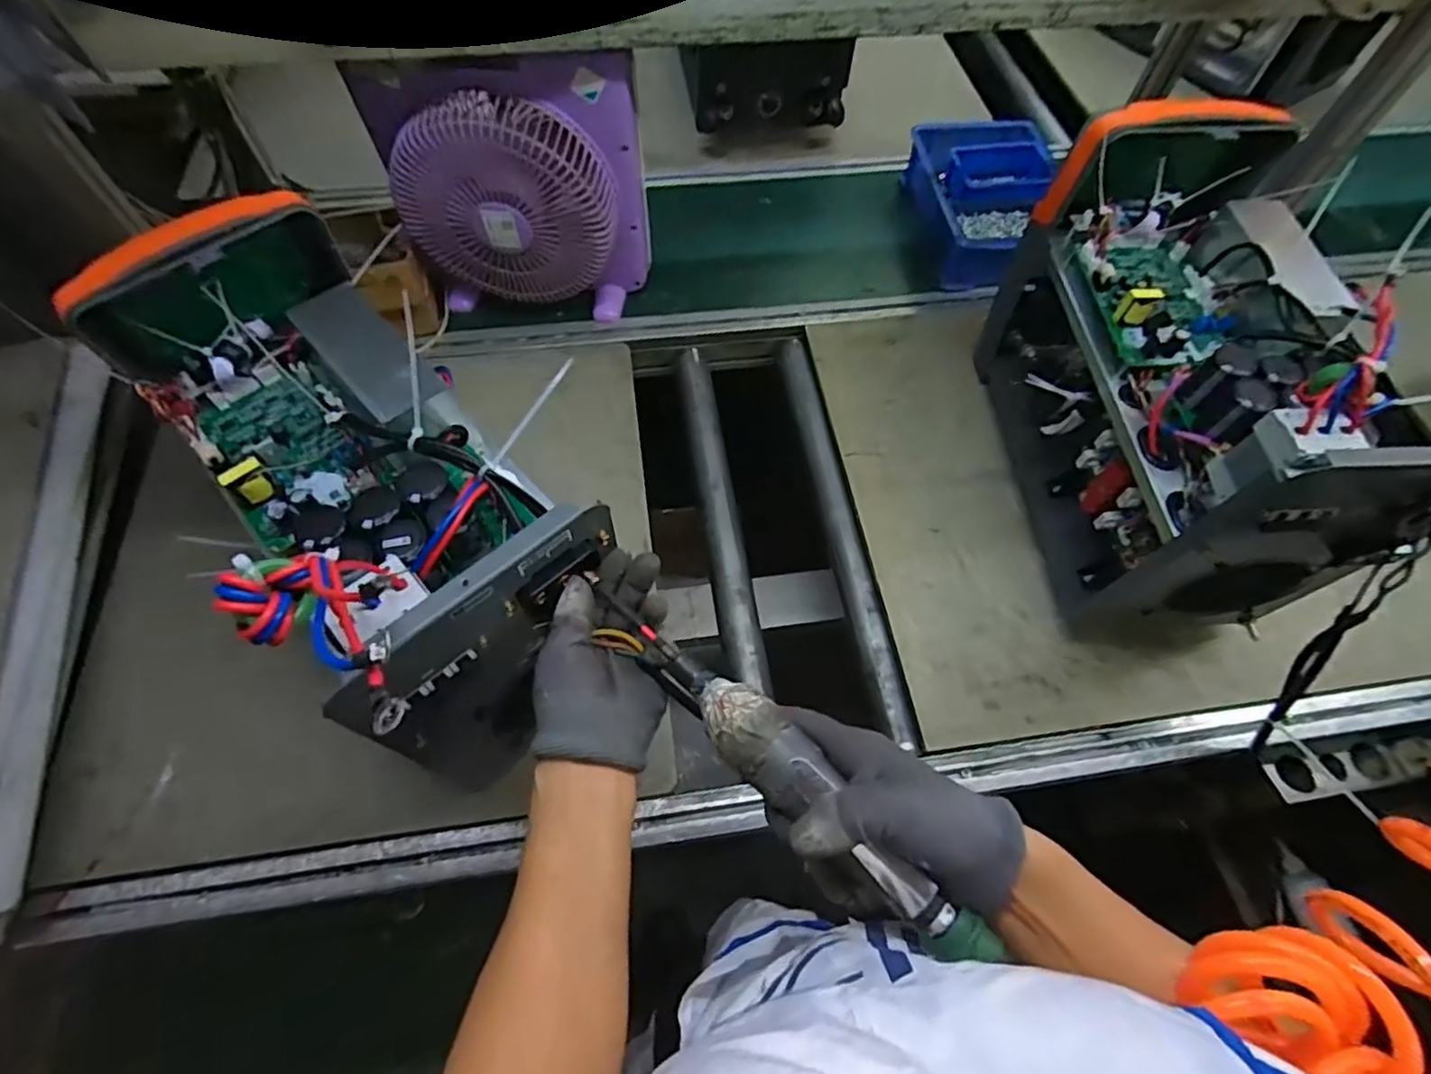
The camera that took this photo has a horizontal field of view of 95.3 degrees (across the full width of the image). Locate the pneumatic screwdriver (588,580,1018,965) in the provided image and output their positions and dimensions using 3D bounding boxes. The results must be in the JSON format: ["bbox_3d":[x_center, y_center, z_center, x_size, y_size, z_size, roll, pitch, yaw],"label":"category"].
[{"bbox_3d":[0.039,0.123,0.352,0.036,0.034,0.251,-40,64,-20],"label":"pneumatic screwdriver"}]

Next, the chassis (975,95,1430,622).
[{"bbox_3d":[0.456,-0.150,0.672,0.183,0.330,0.436,-5,62,-4],"label":"chassis"}]

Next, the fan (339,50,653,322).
[{"bbox_3d":[-0.240,-0.418,0.805,0.301,0.306,0.126,7,61,2],"label":"fan"}]

